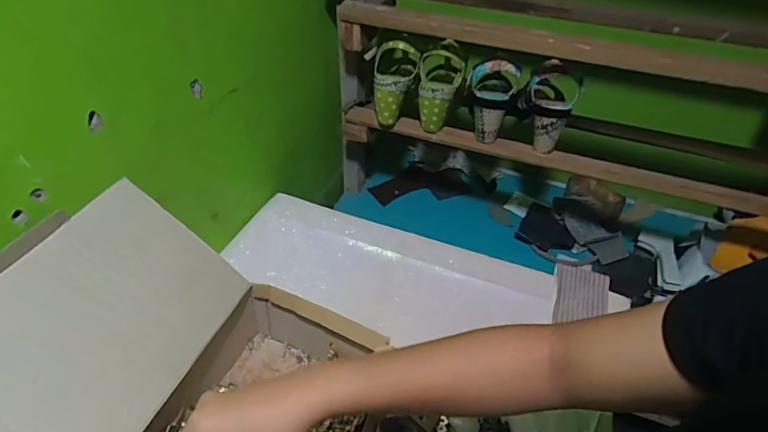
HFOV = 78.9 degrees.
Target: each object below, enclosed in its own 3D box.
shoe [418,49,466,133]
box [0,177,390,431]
[{"bbox_3d":[0.095,-0.218,0.818,0.076,0.126,0.084,7,41,5],"label":"shoe"},{"bbox_3d":[-0.206,0.184,0.453,0.330,0.222,0.335,16,44,14],"label":"box"}]

